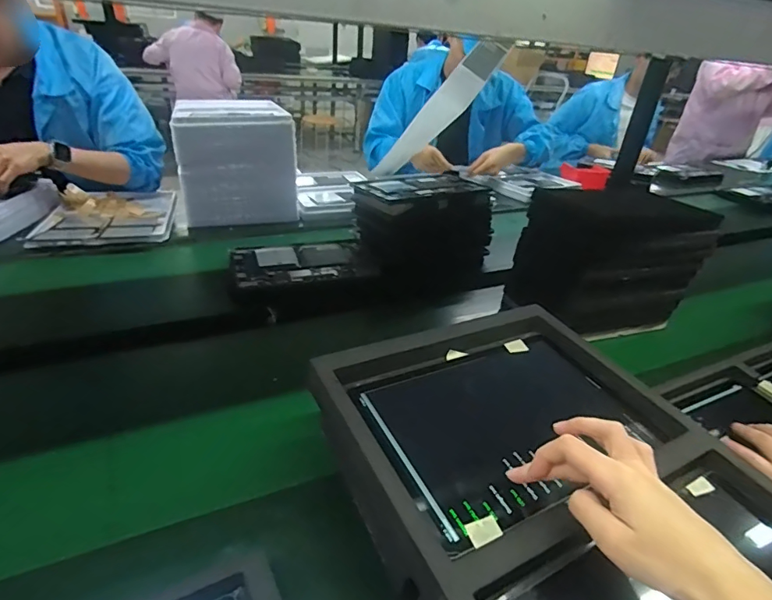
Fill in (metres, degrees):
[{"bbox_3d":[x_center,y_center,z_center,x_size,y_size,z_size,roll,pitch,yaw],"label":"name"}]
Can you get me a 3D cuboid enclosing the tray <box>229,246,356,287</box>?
[{"bbox_3d":[-0.171,-0.069,0.852,0.219,0.018,0.157,-7,34,-19],"label":"tray"}]

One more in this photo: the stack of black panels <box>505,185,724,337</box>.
[{"bbox_3d":[0.353,-0.069,0.753,0.242,0.204,0.165,-7,34,-19],"label":"stack of black panels"}]

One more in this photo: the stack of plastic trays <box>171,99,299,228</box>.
[{"bbox_3d":[-0.347,-0.327,1.062,0.243,0.215,0.234,-7,34,-19],"label":"stack of plastic trays"}]

